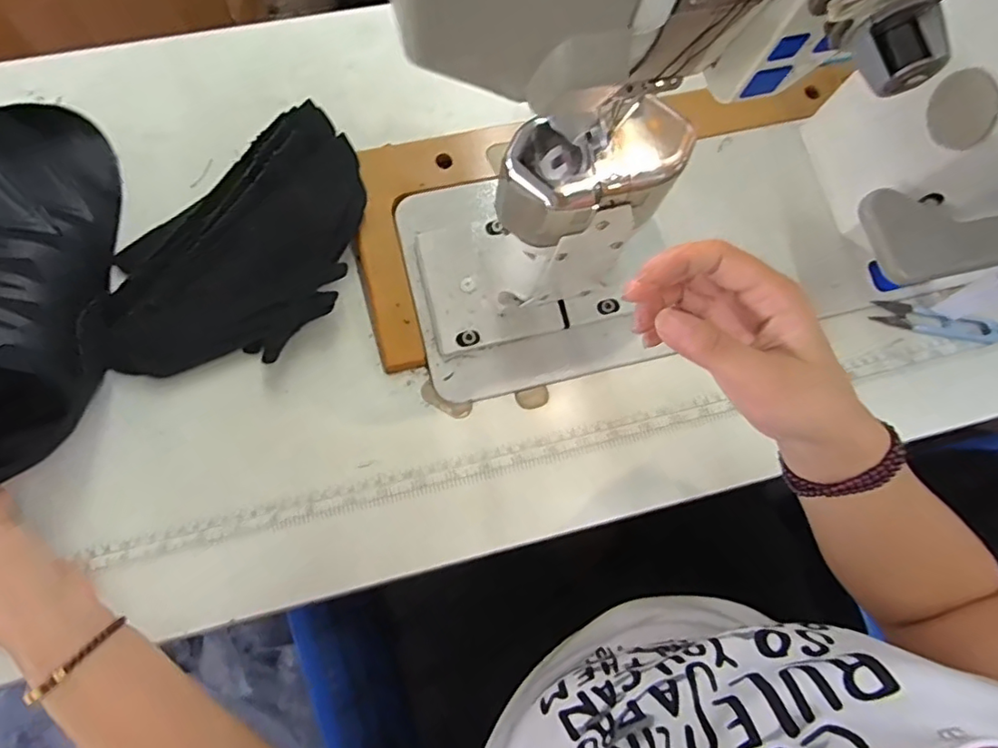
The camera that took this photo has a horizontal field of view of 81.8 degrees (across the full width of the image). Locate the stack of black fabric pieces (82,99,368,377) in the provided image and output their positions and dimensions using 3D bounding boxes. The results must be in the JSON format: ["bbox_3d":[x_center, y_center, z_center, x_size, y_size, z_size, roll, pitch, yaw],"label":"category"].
[{"bbox_3d":[-0.191,-0.082,0.433,0.234,0.065,0.114,-41,77,-14],"label":"stack of black fabric pieces"}]

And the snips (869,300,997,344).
[{"bbox_3d":[0.363,-0.040,0.473,0.105,0.008,0.022,15,71,4],"label":"snips"}]

